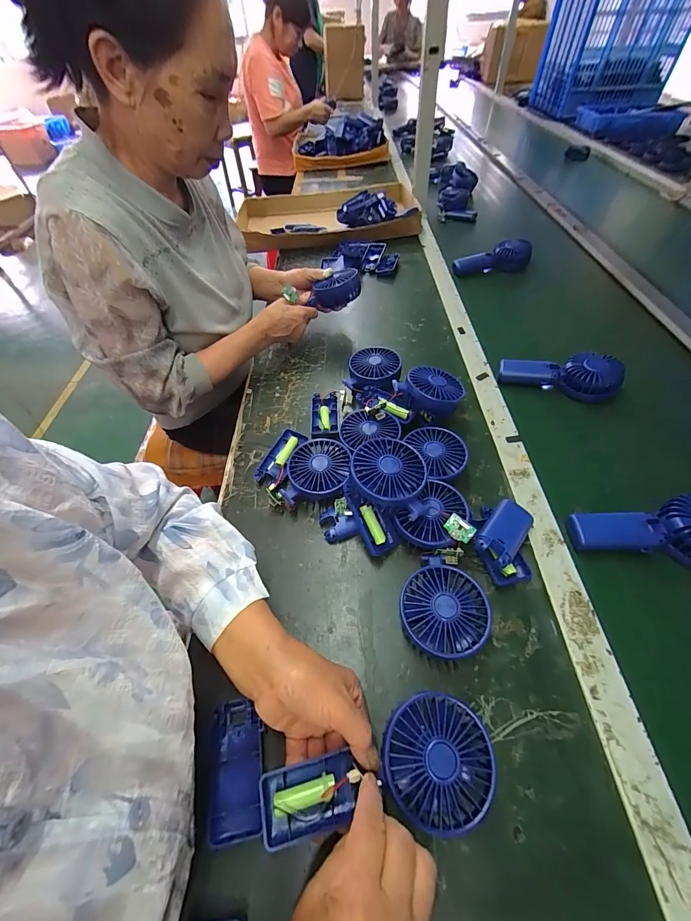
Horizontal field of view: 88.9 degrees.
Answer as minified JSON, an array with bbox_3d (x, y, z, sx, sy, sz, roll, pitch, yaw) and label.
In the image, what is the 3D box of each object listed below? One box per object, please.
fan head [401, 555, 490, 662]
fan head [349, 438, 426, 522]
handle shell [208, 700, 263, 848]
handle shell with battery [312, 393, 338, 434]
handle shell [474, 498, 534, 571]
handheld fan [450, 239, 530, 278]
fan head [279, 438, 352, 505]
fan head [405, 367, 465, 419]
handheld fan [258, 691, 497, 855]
[{"bbox_3d":[0.101,0.158,0.367,0.083,0.044,0.088,-3,53,4],"label":"fan head"},{"bbox_3d":[0.053,0.020,0.420,0.083,0.053,0.084,16,56,17],"label":"fan head"},{"bbox_3d":[-0.096,0.273,0.315,0.042,0.014,0.094,-10,52,-2],"label":"handle shell"},{"bbox_3d":[-0.034,-0.074,0.577,0.043,0.017,0.098,-5,52,2],"label":"handle shell with battery"},{"bbox_3d":[0.188,0.083,0.417,0.045,0.020,0.091,38,51,20],"label":"handle shell"},{"bbox_3d":[0.366,-0.505,0.891,0.183,0.072,0.050,2,53,7],"label":"handheld fan"},{"bbox_3d":[-0.036,0.017,0.485,0.083,0.046,0.091,4,53,9],"label":"fan head"},{"bbox_3d":[0.136,-0.098,0.544,0.084,0.064,0.077,8,54,12],"label":"fan head"},{"bbox_3d":[0.025,0.253,0.283,0.183,0.033,0.081,-12,52,-4],"label":"handheld fan"}]

